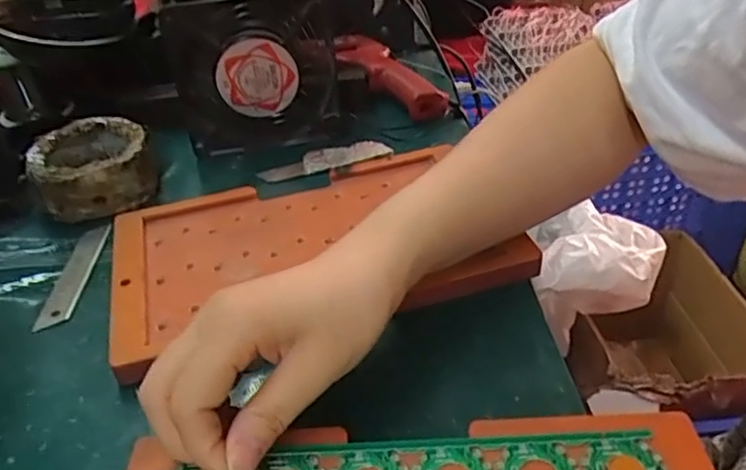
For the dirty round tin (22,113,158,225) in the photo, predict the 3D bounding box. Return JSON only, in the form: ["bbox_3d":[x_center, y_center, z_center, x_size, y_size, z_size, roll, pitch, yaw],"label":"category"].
[{"bbox_3d":[-0.207,-0.053,0.472,0.077,0.040,0.085,-20,39,-21],"label":"dirty round tin"}]

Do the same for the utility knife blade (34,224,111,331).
[{"bbox_3d":[-0.187,0.023,0.401,0.018,0.006,0.098,3,35,-5],"label":"utility knife blade"}]

